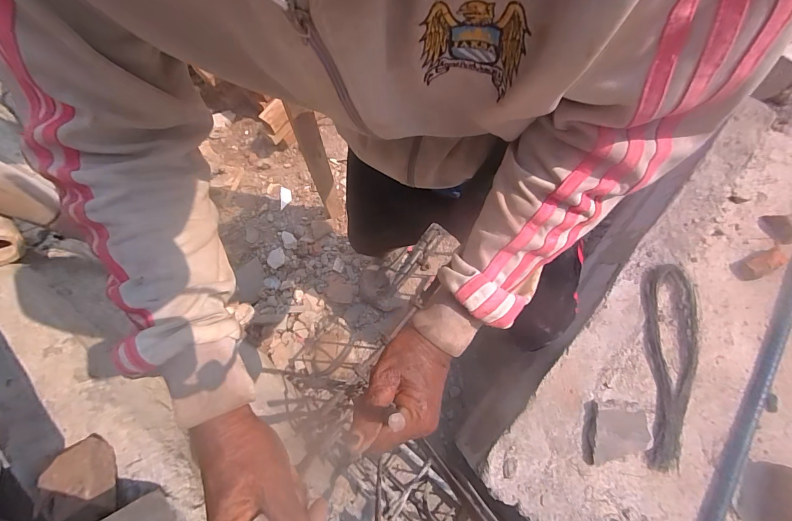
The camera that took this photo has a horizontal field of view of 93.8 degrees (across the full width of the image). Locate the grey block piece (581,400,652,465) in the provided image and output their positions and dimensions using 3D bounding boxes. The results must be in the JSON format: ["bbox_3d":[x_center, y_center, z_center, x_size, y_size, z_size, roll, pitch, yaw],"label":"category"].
[{"bbox_3d":[0.452,0.363,0.763,0.116,0.033,0.116,10,77,2],"label":"grey block piece"}]

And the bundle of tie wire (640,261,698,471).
[{"bbox_3d":[0.598,0.219,0.795,0.112,0.032,0.422,7,76,1],"label":"bundle of tie wire"}]

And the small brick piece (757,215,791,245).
[{"bbox_3d":[0.889,-0.074,0.847,0.076,0.038,0.076,-8,77,-3],"label":"small brick piece"}]

